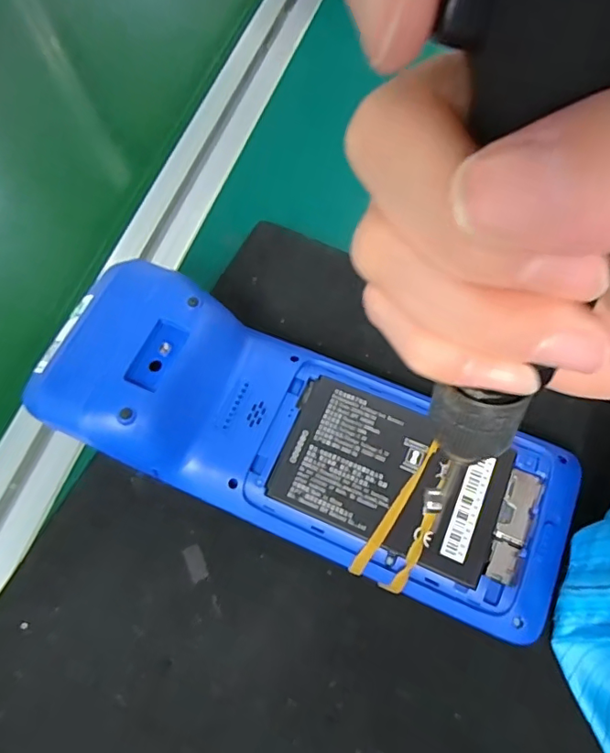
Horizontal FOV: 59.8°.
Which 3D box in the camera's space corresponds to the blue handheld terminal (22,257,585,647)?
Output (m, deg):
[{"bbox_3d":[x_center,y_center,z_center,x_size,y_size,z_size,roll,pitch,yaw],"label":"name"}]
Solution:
[{"bbox_3d":[0.001,0.027,0.220,0.211,0.055,0.076,23,70,12],"label":"blue handheld terminal"}]

